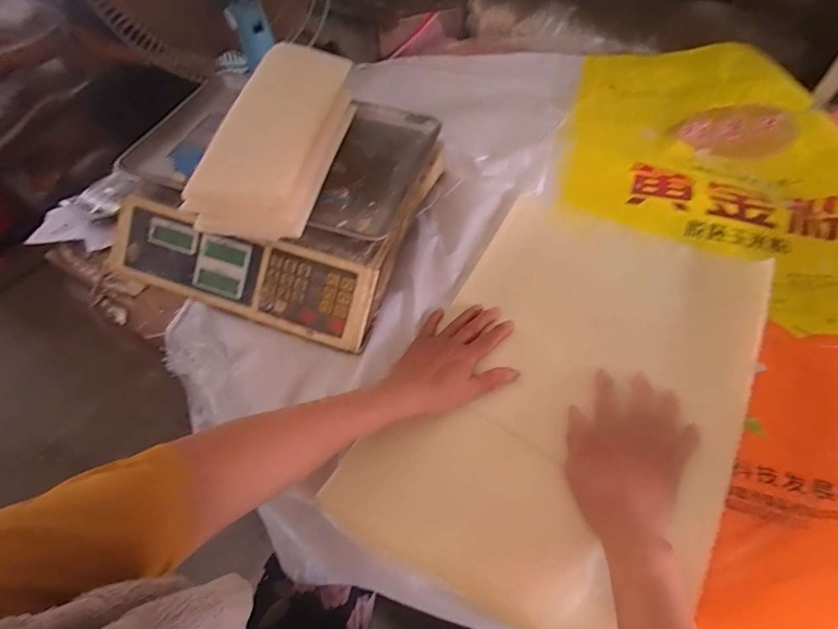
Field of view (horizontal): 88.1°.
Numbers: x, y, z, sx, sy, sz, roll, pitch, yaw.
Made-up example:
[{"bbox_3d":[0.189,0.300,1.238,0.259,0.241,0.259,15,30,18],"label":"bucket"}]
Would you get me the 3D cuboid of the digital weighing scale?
[{"bbox_3d":[-0.179,-0.151,0.561,0.335,0.118,0.335,14,57,12],"label":"digital weighing scale"}]

